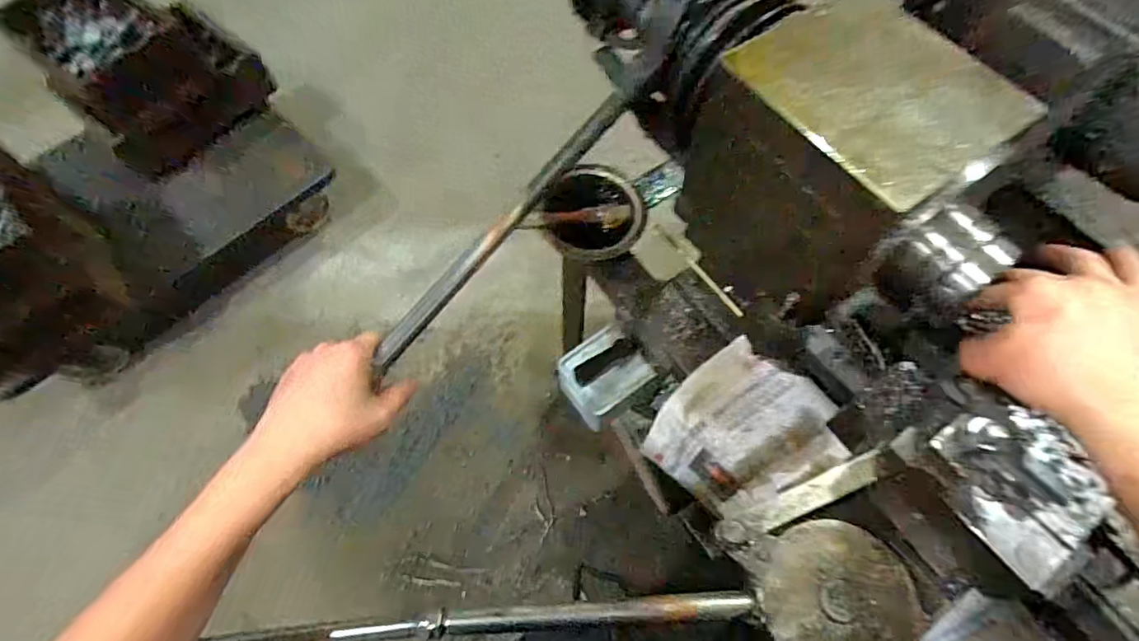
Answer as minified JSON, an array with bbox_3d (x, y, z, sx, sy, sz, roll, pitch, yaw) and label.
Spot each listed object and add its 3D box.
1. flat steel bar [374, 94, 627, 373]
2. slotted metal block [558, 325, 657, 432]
[{"bbox_3d":[-0.052,-0.081,0.445,0.015,0.020,0.303,37,79,15],"label":"flat steel bar"},{"bbox_3d":[0.042,0.066,0.667,0.101,0.071,0.089,-35,70,-16],"label":"slotted metal block"}]

